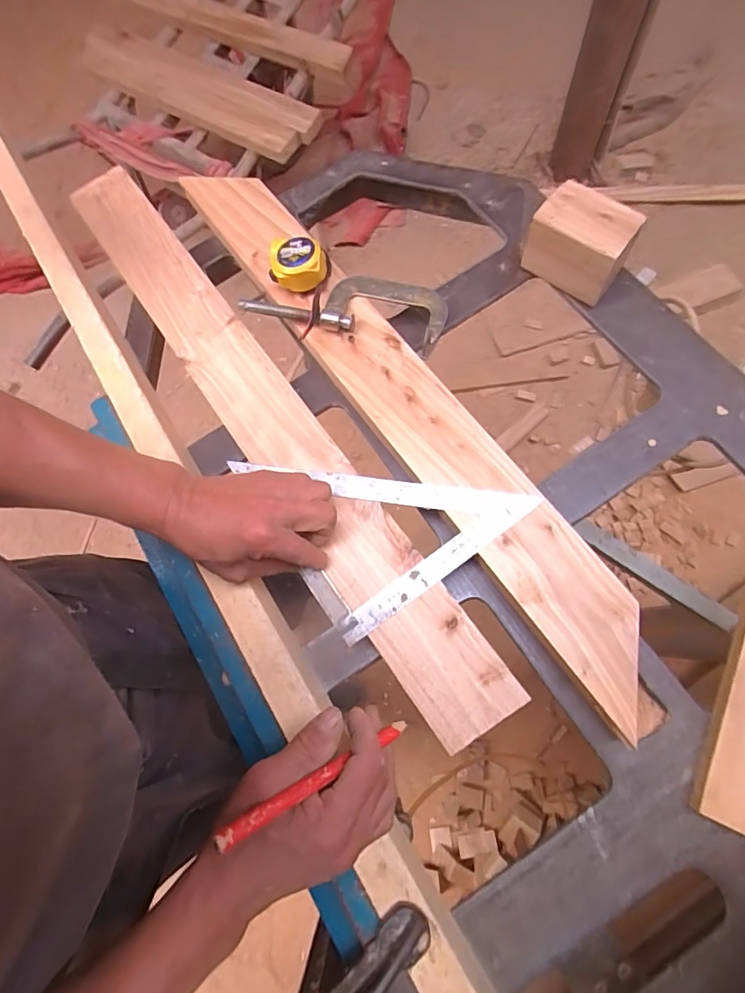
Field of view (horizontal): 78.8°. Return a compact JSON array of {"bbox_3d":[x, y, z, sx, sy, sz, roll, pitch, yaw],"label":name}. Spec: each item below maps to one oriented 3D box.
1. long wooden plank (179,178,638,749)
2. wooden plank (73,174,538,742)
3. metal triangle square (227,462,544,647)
[{"bbox_3d":[0.011,-0.121,0.465,0.084,0.014,0.722,-35,74,-4],"label":"long wooden plank"},{"bbox_3d":[-0.133,-0.109,0.477,0.085,0.015,0.770,-35,72,-10],"label":"wooden plank"},{"bbox_3d":[-0.003,0.051,0.406,0.270,0.018,0.145,7,70,5],"label":"metal triangle square"}]

